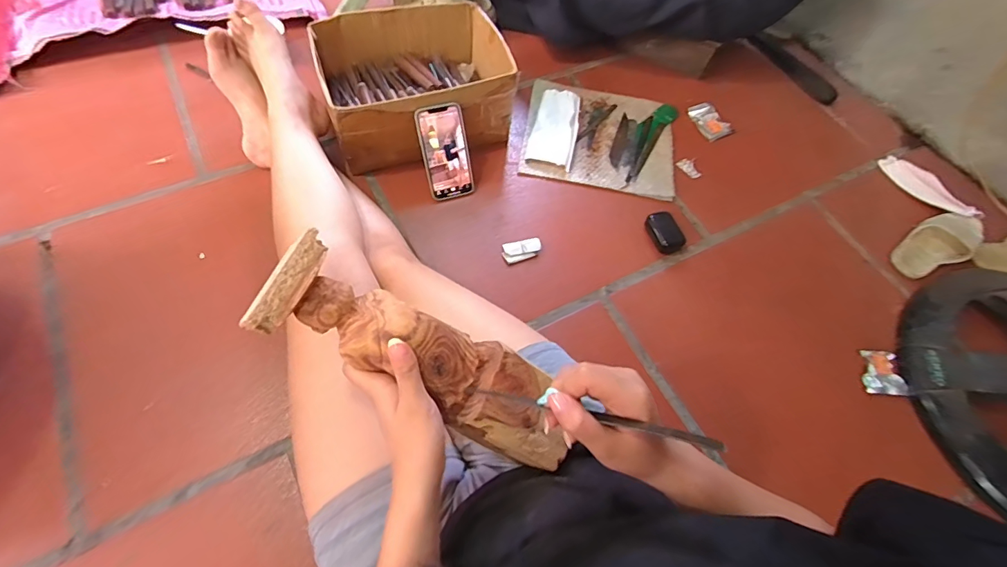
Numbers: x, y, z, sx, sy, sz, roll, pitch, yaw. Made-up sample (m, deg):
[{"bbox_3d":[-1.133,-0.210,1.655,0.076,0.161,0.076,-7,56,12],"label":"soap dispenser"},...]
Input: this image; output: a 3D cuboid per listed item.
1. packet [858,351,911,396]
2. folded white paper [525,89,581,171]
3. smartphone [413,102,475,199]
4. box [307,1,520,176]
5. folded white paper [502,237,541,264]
[{"bbox_3d":[0.620,0.145,0.726,0.067,0.007,0.073,5,60,-4],"label":"packet"},{"bbox_3d":[0.107,-0.321,0.910,0.089,0.019,0.194,14,60,1],"label":"folded white paper"},{"bbox_3d":[-0.100,-0.229,0.779,0.082,0.158,0.007,-17,31,-11],"label":"smartphone"},{"bbox_3d":[-0.157,-0.372,0.841,0.335,0.149,0.271,-13,63,-14],"label":"box"},{"bbox_3d":[0.032,-0.059,0.777,0.067,0.019,0.035,-16,64,-15],"label":"folded white paper"}]

